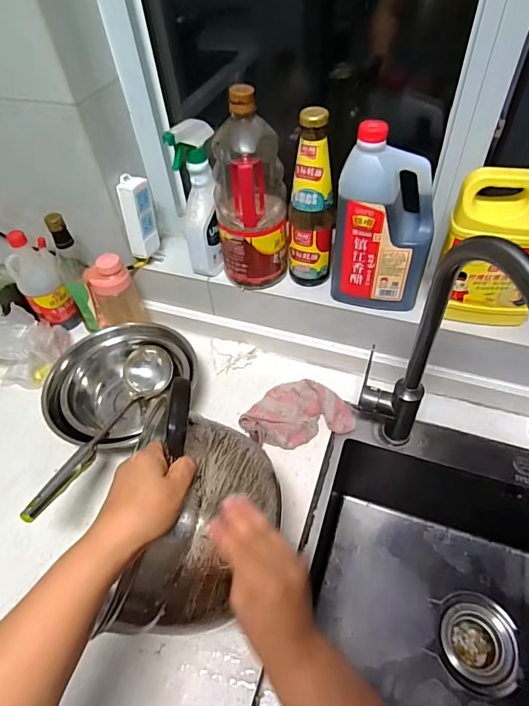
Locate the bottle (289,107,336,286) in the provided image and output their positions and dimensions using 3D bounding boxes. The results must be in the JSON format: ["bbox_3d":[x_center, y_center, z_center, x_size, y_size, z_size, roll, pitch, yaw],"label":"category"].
[{"bbox_3d":[0.071,-0.217,0.639,0.069,0.262,0.056,0,50,5],"label":"bottle"}]

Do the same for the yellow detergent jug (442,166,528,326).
[{"bbox_3d":[0.319,-0.141,0.566,0.149,0.227,0.071,13,53,16],"label":"yellow detergent jug"}]

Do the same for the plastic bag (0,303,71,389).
[{"bbox_3d":[-0.455,-0.025,0.789,0.143,0.099,0.134,16,54,17],"label":"plastic bag"}]

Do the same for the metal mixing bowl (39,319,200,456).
[{"bbox_3d":[-0.253,0.050,0.716,0.210,0.110,0.221,-3,50,3],"label":"metal mixing bowl"}]

